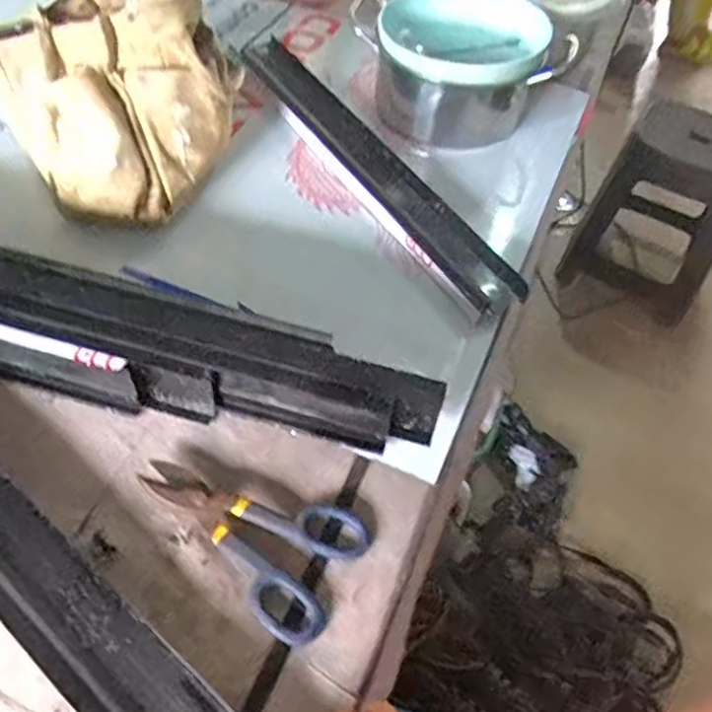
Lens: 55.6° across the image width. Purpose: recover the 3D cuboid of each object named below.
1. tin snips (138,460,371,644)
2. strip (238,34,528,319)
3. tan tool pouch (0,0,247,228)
[{"bbox_3d":[-0.093,0.142,0.560,0.189,0.018,0.112,26,54,14],"label":"tin snips"},{"bbox_3d":[0.005,-0.255,0.858,0.083,0.023,0.565,-24,58,-22],"label":"strip"},{"bbox_3d":[-0.267,-0.308,0.777,0.251,0.186,0.287,-29,60,-25],"label":"tan tool pouch"}]

